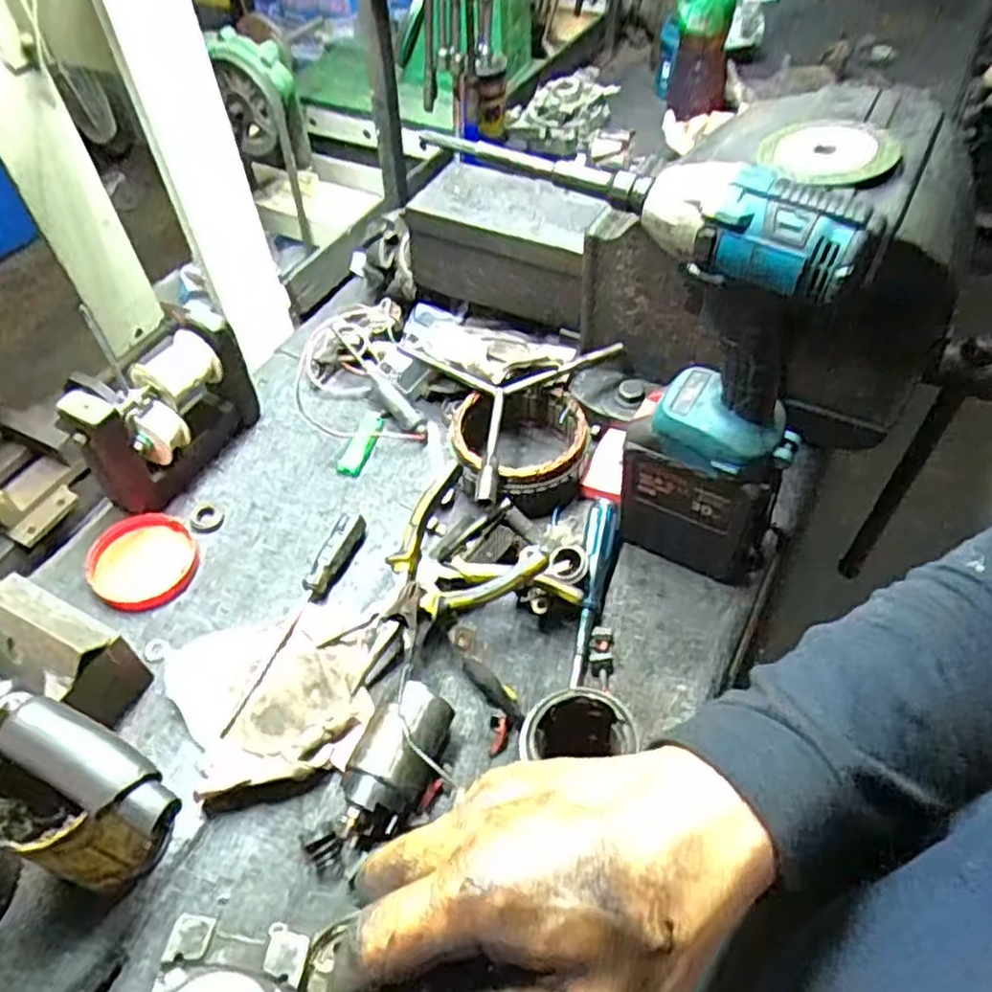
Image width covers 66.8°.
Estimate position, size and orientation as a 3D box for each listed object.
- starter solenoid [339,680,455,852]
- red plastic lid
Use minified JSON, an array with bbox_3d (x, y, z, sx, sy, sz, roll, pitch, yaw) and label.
[{"bbox_3d":[-0.069,0.191,0.531,0.054,0.054,0.106,21,55,19],"label":"starter solenoid"},{"bbox_3d":[-0.306,0.055,0.651,0.085,0.012,0.087,6,56,-9],"label":"red plastic lid"}]

